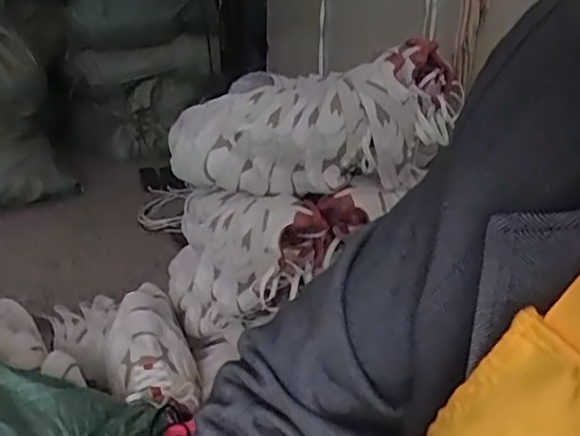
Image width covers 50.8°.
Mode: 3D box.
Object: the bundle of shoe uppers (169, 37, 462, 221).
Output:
[{"bbox_3d":[0.033,-0.110,0.852,0.398,0.189,0.123,-10,18,9],"label":"bundle of shoe uppers"}]

